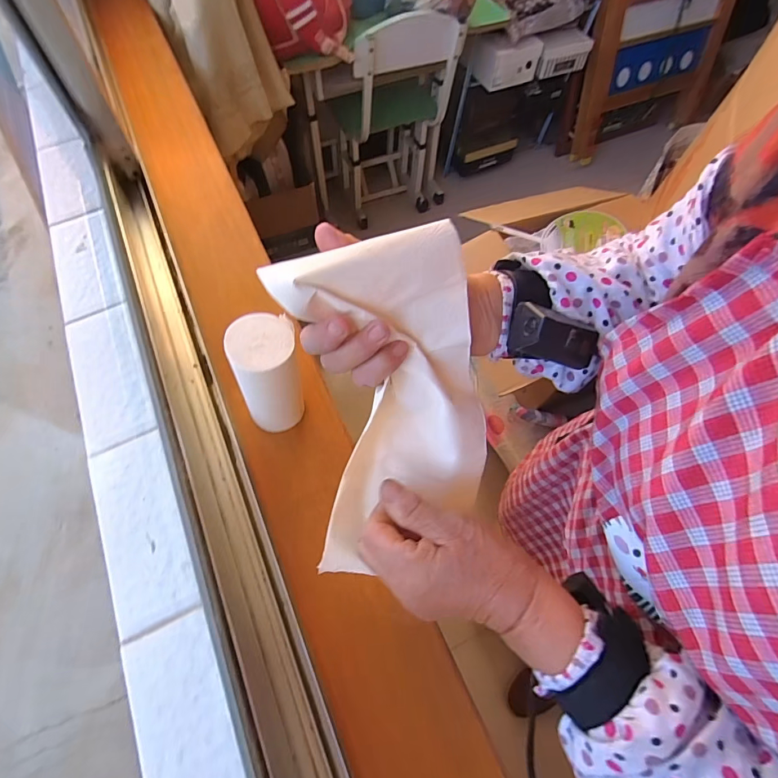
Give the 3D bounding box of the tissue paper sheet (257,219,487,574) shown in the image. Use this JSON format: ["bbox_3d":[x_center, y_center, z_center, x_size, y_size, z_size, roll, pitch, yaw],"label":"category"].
[{"bbox_3d":[0.003,0.032,0.317,0.135,0.276,0.032,-4,25,-4],"label":"tissue paper sheet"}]

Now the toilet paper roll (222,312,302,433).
[{"bbox_3d":[-0.115,-0.009,0.429,0.060,0.144,0.060,-8,63,-6],"label":"toilet paper roll"}]

